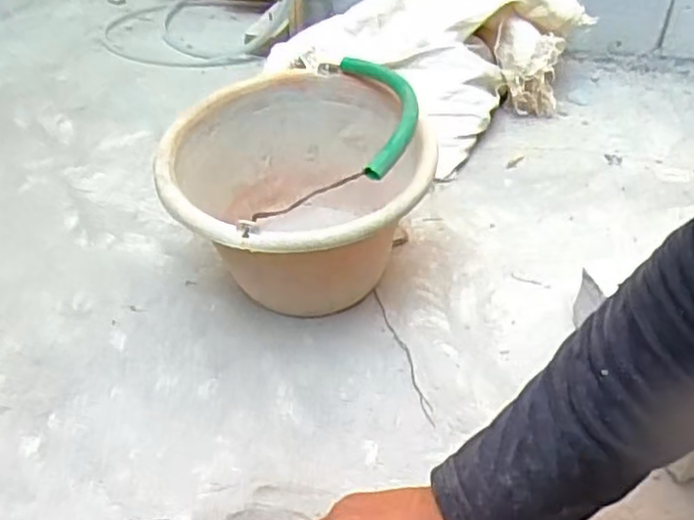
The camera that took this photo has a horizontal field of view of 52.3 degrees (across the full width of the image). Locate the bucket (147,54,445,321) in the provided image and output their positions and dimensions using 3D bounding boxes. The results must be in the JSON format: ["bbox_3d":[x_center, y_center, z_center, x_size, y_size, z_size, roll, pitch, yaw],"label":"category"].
[{"bbox_3d":[-0.053,-0.060,0.705,0.238,0.219,0.263,-2,39,-2],"label":"bucket"}]

